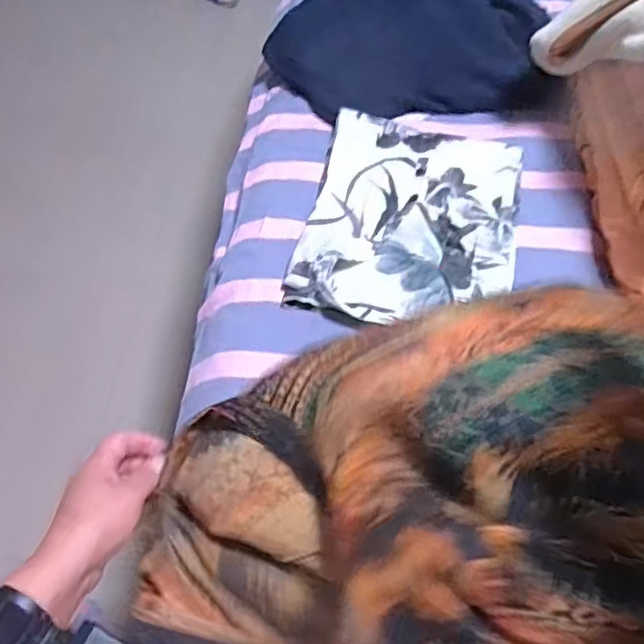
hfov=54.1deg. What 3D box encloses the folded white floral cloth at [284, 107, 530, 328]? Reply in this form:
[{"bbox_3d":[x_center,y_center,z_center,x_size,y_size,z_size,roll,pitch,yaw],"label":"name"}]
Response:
[{"bbox_3d":[0.108,-0.123,0.764,0.246,0.032,0.301,13,58,7],"label":"folded white floral cloth"}]

